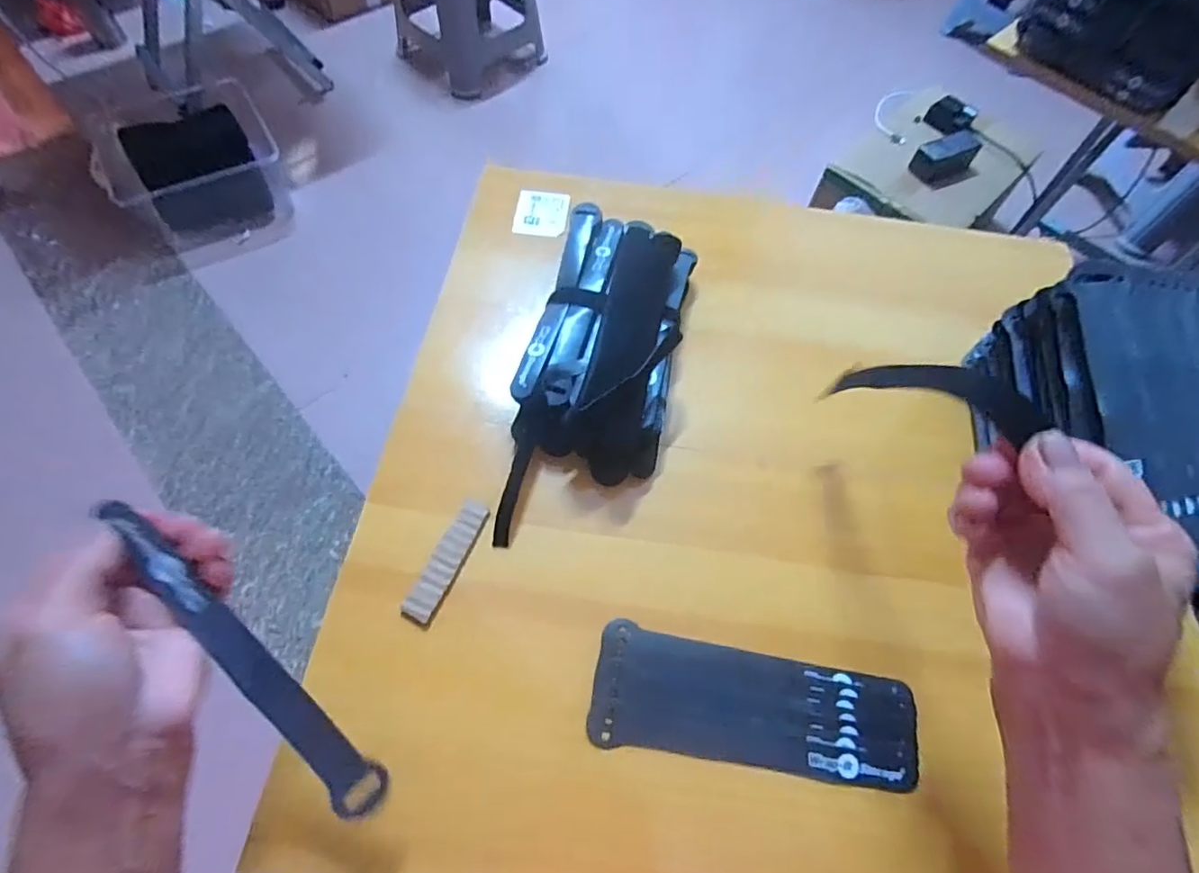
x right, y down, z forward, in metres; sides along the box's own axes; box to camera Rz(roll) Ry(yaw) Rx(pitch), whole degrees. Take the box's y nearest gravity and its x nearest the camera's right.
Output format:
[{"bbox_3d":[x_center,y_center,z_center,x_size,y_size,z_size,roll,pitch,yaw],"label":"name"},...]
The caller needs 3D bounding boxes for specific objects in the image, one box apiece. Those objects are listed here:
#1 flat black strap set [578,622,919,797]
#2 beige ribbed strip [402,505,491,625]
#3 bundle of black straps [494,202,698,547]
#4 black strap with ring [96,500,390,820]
[{"bbox_3d":[0.097,0.172,0.360,0.199,0.008,0.068,11,62,3],"label":"flat black strap set"},{"bbox_3d":[-0.105,0.084,0.390,0.020,0.006,0.086,22,63,8],"label":"beige ribbed strip"},{"bbox_3d":[0.001,-0.058,0.448,0.115,0.045,0.296,12,62,3],"label":"bundle of black straps"},{"bbox_3d":[-0.174,0.111,0.283,0.023,0.006,0.197,-39,96,-21],"label":"black strap with ring"}]

